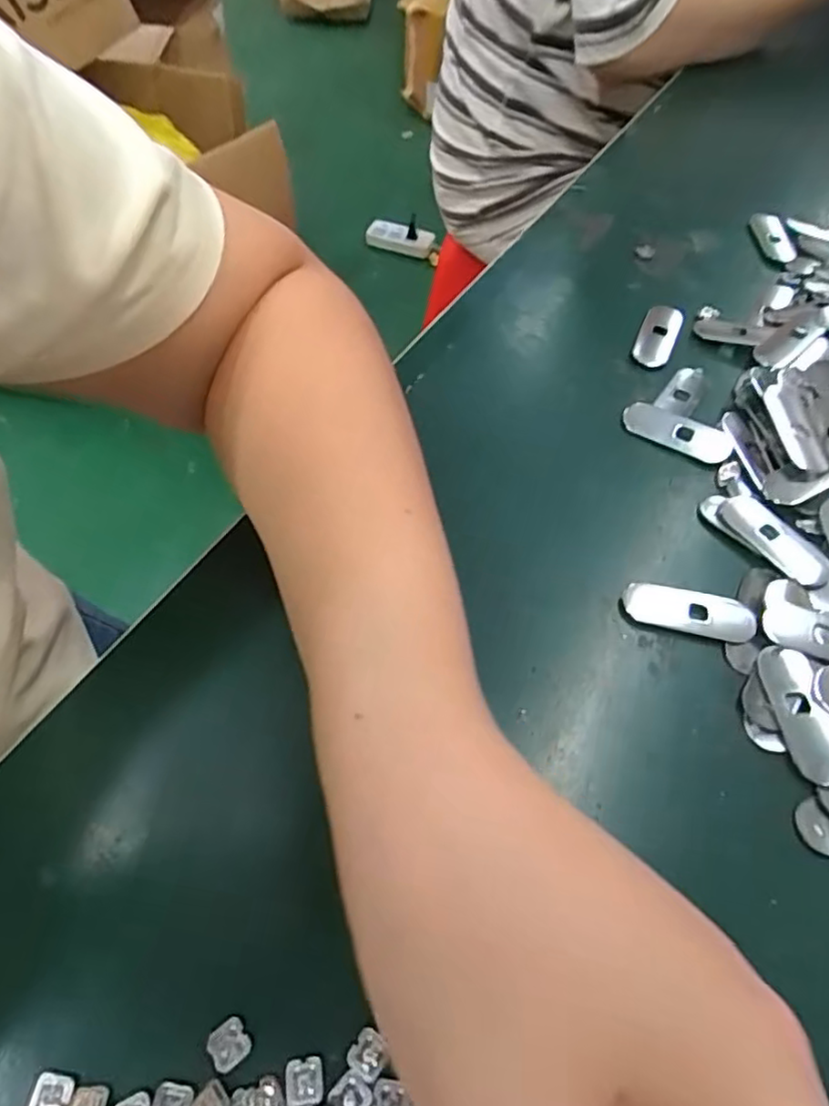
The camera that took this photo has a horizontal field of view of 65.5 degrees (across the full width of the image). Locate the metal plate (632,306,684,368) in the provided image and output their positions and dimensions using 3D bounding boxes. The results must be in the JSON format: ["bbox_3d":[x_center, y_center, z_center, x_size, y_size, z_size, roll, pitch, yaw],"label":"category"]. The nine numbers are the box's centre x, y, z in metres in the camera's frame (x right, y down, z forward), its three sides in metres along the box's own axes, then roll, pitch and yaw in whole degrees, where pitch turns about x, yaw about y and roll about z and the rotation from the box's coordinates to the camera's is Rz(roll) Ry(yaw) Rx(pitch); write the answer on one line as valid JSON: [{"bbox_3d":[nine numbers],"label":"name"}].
[{"bbox_3d":[0.131,-0.118,0.347,0.020,0.004,0.049,22,59,13],"label":"metal plate"}]

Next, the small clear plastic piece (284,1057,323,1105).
[{"bbox_3d":[-0.030,0.144,0.175,0.010,0.004,0.010,-3,57,-4],"label":"small clear plastic piece"}]

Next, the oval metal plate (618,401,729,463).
[{"bbox_3d":[0.125,-0.059,0.309,0.051,0.004,0.020,30,61,17],"label":"oval metal plate"}]

